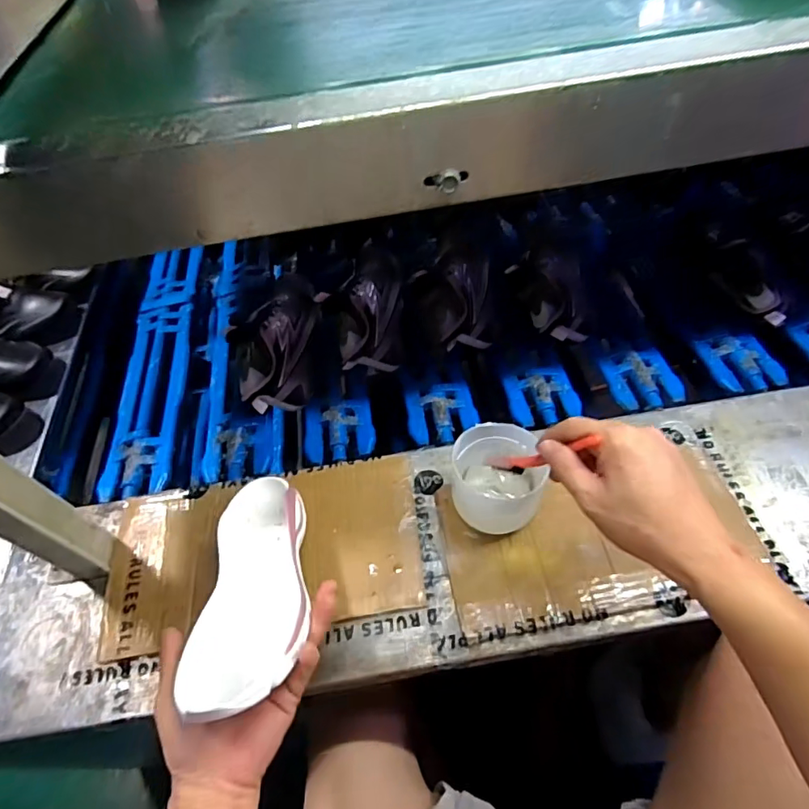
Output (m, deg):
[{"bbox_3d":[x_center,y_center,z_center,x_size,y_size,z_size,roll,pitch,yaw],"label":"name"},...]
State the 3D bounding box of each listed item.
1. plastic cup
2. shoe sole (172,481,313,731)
[{"bbox_3d":[0.098,0.080,0.528,0.095,0.099,0.092,-3,58,4],"label":"plastic cup"},{"bbox_3d":[-0.136,0.157,0.457,0.090,0.030,0.238,-10,33,-2],"label":"shoe sole"}]

